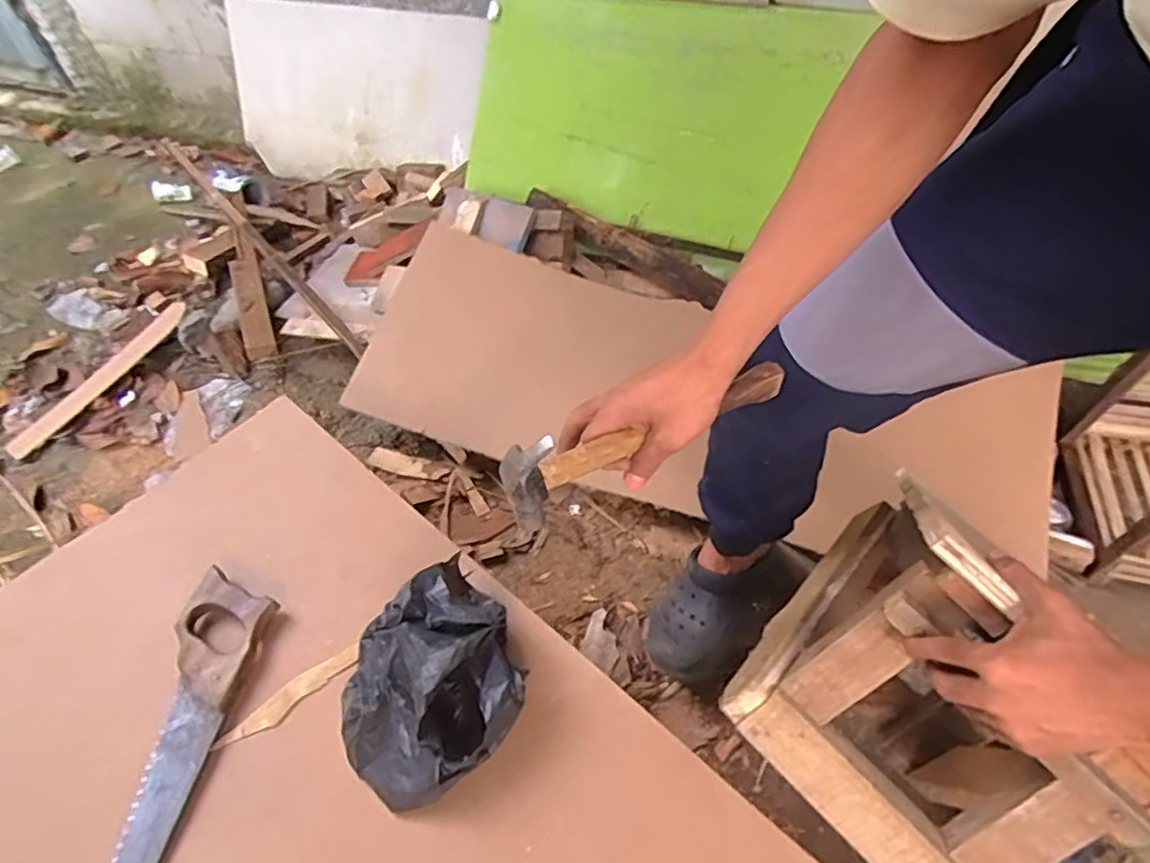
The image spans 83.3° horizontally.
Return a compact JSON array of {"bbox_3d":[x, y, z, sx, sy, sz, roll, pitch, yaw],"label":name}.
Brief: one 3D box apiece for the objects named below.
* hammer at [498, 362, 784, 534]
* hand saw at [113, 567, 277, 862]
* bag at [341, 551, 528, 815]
[{"bbox_3d":[0.059,0.000,0.505,0.245,0.086,0.022,-22,50,-16],"label":"hammer"},{"bbox_3d":[-0.394,0.324,0.592,0.087,0.029,0.411,5,51,7],"label":"hand saw"},{"bbox_3d":[-0.136,0.230,0.599,0.180,0.122,0.158,-36,58,-24],"label":"bag"}]

